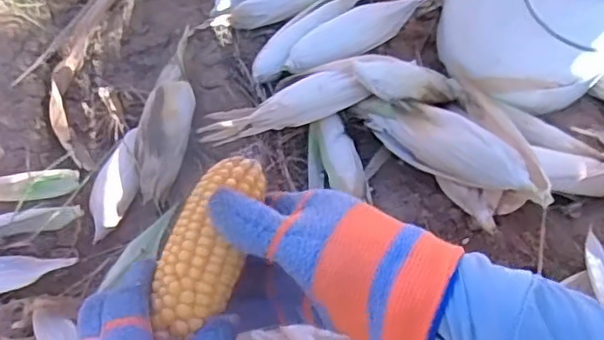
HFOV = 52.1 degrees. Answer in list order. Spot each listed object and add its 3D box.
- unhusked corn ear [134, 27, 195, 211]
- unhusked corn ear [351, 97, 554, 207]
[{"bbox_3d":[-0.204,-0.091,0.947,0.079,0.059,0.271,3,60,3],"label":"unhusked corn ear"},{"bbox_3d":[0.194,-0.036,0.822,0.294,0.070,0.065,30,62,38],"label":"unhusked corn ear"}]

